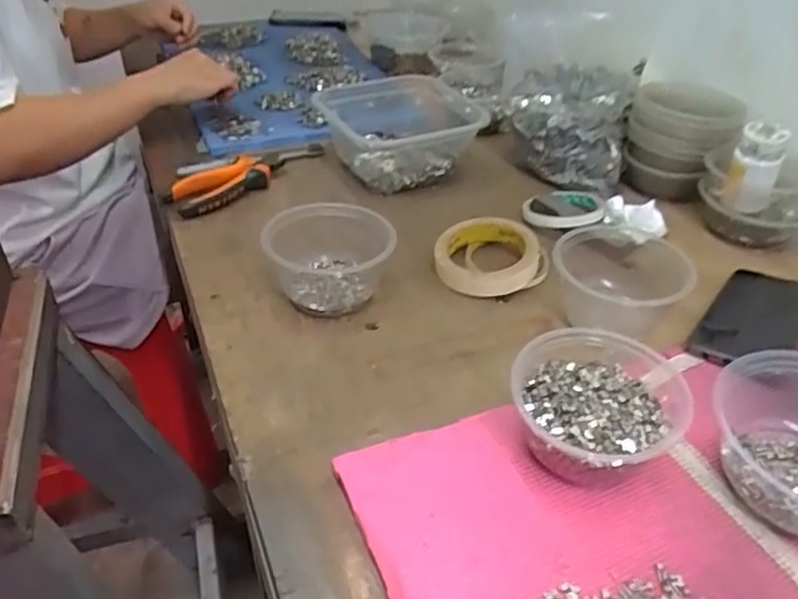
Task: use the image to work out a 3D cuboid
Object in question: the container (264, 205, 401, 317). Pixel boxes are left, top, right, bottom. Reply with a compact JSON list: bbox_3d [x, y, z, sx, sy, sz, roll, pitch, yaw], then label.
[{"bbox_3d":[-0.063,-0.035,0.593,0.109,0.067,0.091,-7,39,-9],"label":"container"}]

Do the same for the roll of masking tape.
[{"bbox_3d":[0.087,-0.044,0.640,0.103,0.030,0.103,0,39,0],"label":"roll of masking tape"}]

